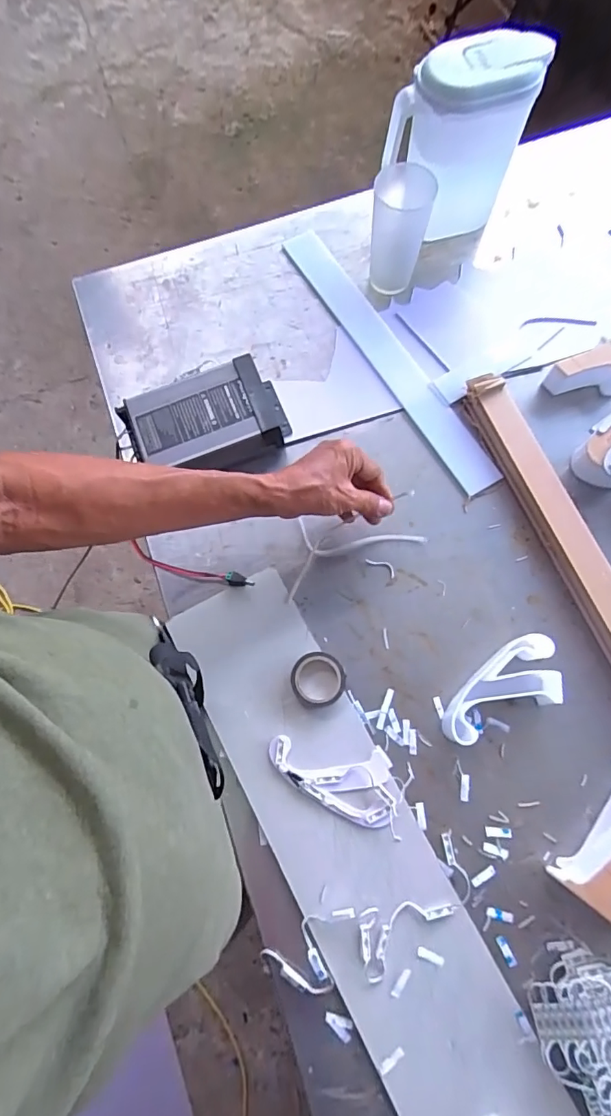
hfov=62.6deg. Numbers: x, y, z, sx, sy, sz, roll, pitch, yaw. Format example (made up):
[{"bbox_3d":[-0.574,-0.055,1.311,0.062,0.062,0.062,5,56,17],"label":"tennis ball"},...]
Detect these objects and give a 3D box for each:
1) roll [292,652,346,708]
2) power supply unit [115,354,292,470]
[{"bbox_3d":[0.014,0.130,0.536,0.057,0.022,0.056,0,73,1],"label":"roll"},{"bbox_3d":[-0.121,-0.166,0.614,0.190,0.052,0.117,-20,74,-5],"label":"power supply unit"}]

